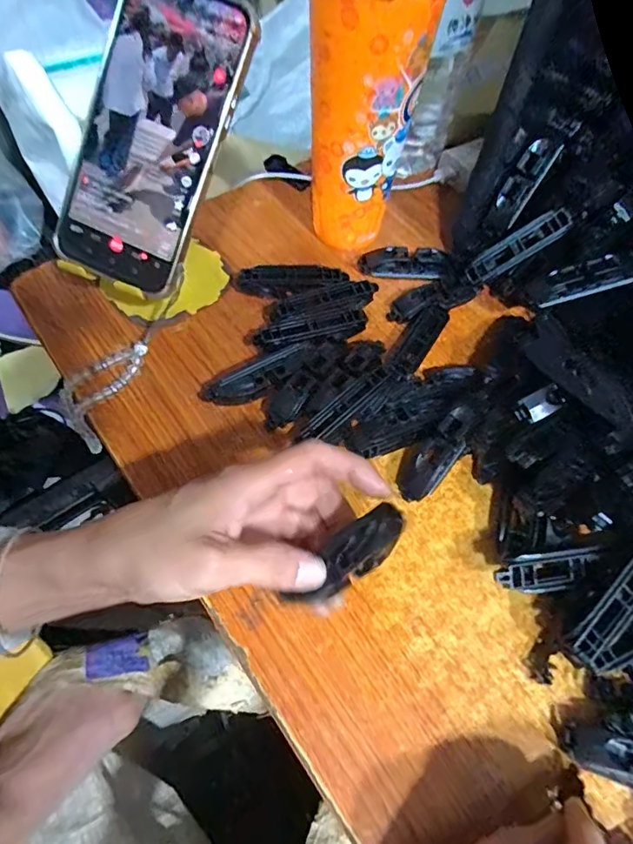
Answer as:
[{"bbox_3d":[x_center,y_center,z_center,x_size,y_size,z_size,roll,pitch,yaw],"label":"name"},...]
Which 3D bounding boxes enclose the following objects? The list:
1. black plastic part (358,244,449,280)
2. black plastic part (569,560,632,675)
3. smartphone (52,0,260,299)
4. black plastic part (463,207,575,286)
[{"bbox_3d":[0.069,-0.128,0.395,0.067,0.014,0.024,7,60,1],"label":"black plastic part"},{"bbox_3d":[0.154,0.088,0.245,0.022,0.016,0.074,39,84,17],"label":"black plastic part"},{"bbox_3d":[-0.098,-0.169,0.294,0.081,0.011,0.173,23,102,4],"label":"smartphone"},{"bbox_3d":[0.147,-0.128,0.361,0.075,0.013,0.016,-30,60,21],"label":"black plastic part"}]

